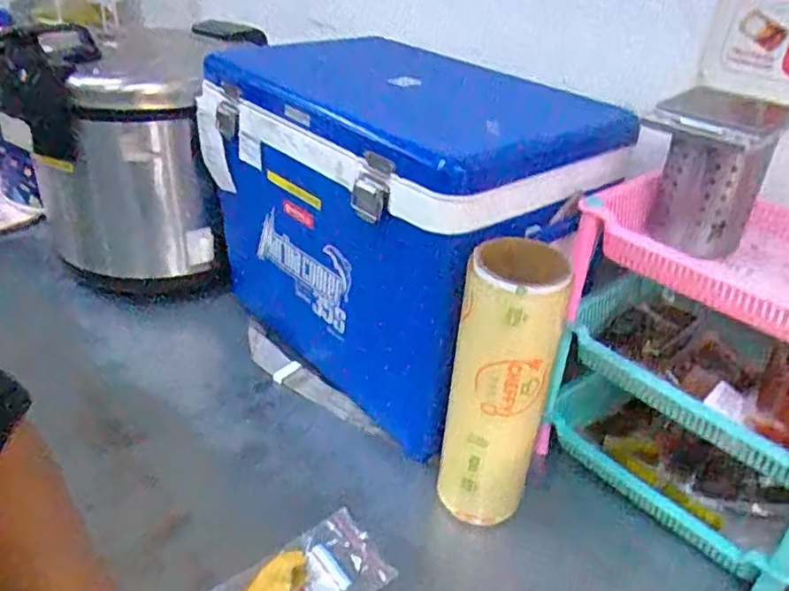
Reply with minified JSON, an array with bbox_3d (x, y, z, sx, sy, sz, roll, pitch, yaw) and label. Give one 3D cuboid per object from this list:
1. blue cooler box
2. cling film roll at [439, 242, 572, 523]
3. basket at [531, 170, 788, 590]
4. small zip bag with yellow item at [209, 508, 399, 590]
[{"bbox_3d":[-0.010,-0.101,0.872,0.292,0.368,0.528,-22,41,-36],"label":"blue cooler box"},{"bbox_3d":[0.102,0.109,0.649,0.091,0.336,0.078,14,33,15],"label":"cling film roll"},{"bbox_3d":[0.329,0.074,0.677,0.307,0.313,0.189,30,40,34],"label":"basket"},{"bbox_3d":[-0.088,0.278,0.630,0.160,0.032,0.095,-21,40,-35],"label":"small zip bag with yellow item"}]

